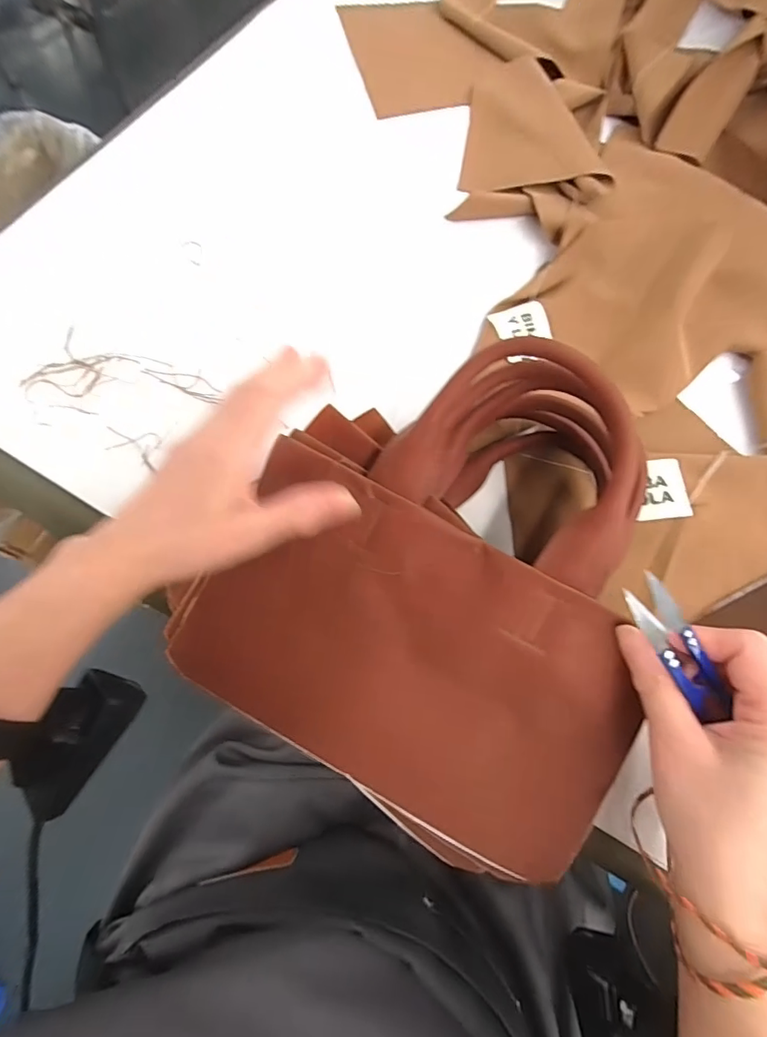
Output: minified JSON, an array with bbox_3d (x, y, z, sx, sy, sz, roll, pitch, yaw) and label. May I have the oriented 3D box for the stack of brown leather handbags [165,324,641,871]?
[{"bbox_3d":[0.040,0.026,0.266,0.262,0.110,0.264,32,74,8],"label":"stack of brown leather handbags"}]

